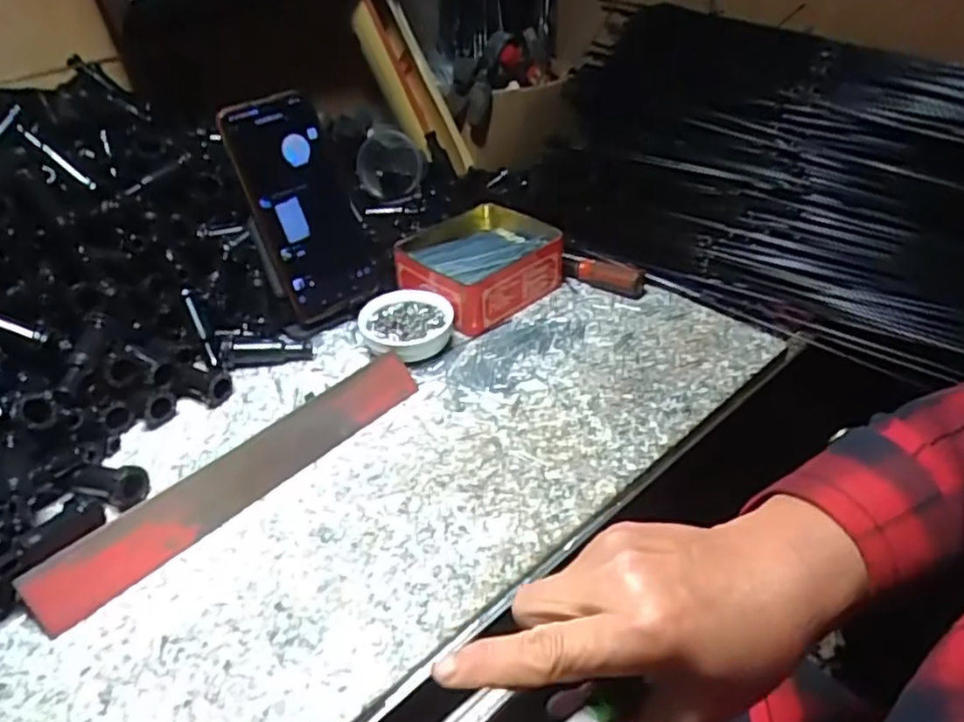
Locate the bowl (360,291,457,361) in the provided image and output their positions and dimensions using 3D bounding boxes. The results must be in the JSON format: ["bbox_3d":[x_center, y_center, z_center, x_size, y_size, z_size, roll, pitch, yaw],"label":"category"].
[{"bbox_3d":[-0.059,-0.026,0.538,0.068,0.027,0.070,0,38,0],"label":"bowl"}]

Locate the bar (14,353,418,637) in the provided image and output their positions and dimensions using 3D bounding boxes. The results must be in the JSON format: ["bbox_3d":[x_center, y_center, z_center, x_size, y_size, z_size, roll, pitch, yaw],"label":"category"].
[{"bbox_3d":[-0.142,0.067,0.425,0.257,0.035,0.011,-35,9,-36],"label":"bar"}]

